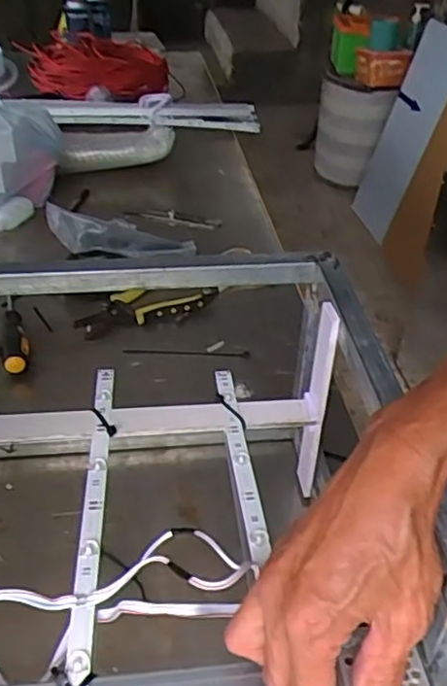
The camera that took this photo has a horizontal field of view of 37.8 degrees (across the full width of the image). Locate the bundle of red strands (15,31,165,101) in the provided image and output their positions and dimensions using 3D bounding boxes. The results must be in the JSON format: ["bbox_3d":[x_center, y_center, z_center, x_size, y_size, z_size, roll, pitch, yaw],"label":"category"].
[{"bbox_3d":[-0.267,-0.576,1.388,0.274,0.114,0.154,-21,44,-29],"label":"bundle of red strands"}]

